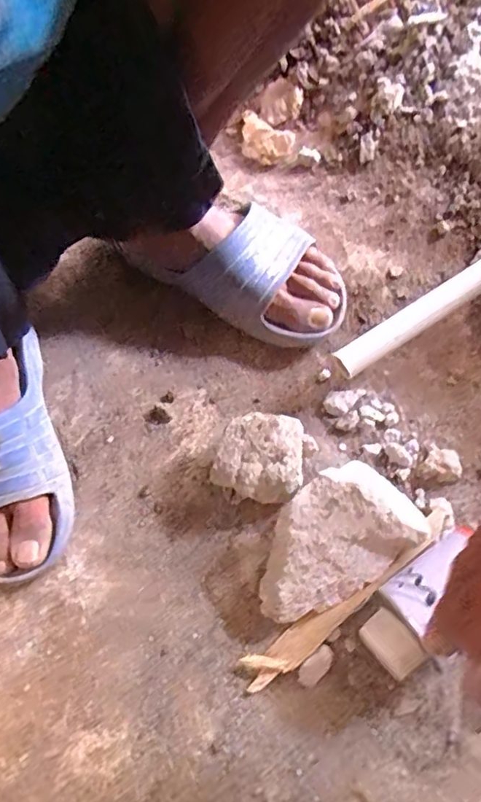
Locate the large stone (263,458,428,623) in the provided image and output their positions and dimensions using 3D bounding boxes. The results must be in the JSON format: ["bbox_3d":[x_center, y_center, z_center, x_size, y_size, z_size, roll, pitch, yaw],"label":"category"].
[{"bbox_3d":[0.068,0.104,0.415,0.132,0.062,0.076,-31,64,-12],"label":"large stone"}]

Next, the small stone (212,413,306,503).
[{"bbox_3d":[0.015,0.047,0.454,0.068,0.047,0.067,4,62,6],"label":"small stone"}]

